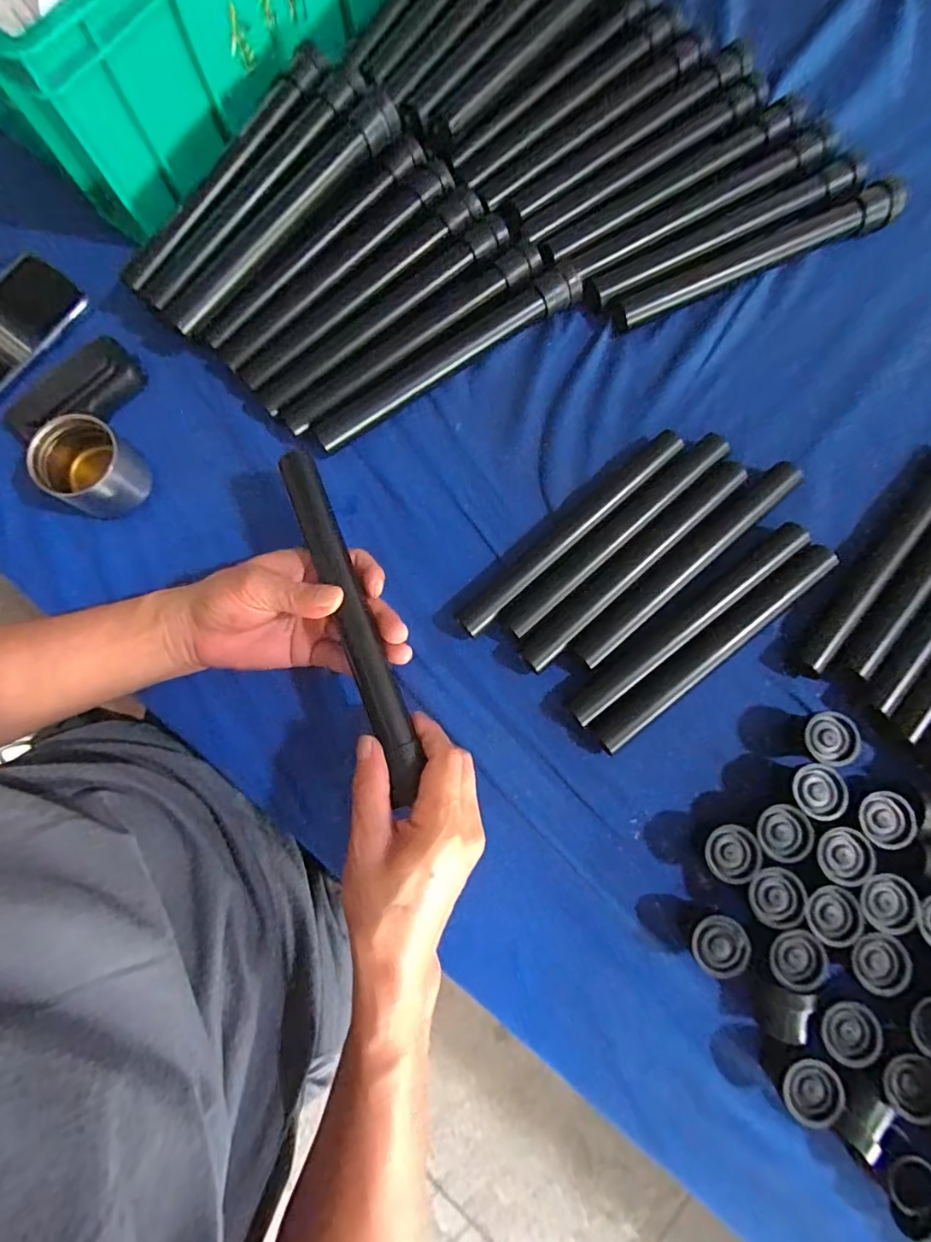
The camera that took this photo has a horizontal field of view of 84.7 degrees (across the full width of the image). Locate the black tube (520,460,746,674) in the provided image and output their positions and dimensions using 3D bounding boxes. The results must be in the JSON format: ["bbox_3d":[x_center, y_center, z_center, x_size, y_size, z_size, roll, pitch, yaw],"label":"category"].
[{"bbox_3d":[0.128,-0.043,0.389,0.219,0.018,0.026,-41,82,-6],"label":"black tube"}]

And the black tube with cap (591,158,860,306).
[{"bbox_3d":[0.212,-0.321,0.422,0.244,0.021,0.028,-24,80,-3],"label":"black tube with cap"}]

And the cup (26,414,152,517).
[{"bbox_3d":[-0.281,-0.115,0.388,0.051,0.059,0.061,33,82,6],"label":"cup"}]

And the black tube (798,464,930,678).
[{"bbox_3d":[0.316,-0.049,0.382,0.024,0.020,0.214,37,82,7],"label":"black tube"}]

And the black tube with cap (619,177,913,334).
[{"bbox_3d":[0.242,-0.302,0.423,0.253,0.027,0.025,-22,80,-3],"label":"black tube with cap"}]

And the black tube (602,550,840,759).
[{"bbox_3d":[0.183,0.018,0.377,0.220,0.018,0.023,-38,82,-6],"label":"black tube"}]

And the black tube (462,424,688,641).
[{"bbox_3d":[0.082,-0.068,0.395,0.220,0.020,0.019,-42,82,-6],"label":"black tube"}]

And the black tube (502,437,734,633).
[{"bbox_3d":[0.115,-0.067,0.393,0.216,0.019,0.024,-41,82,-6],"label":"black tube"}]

